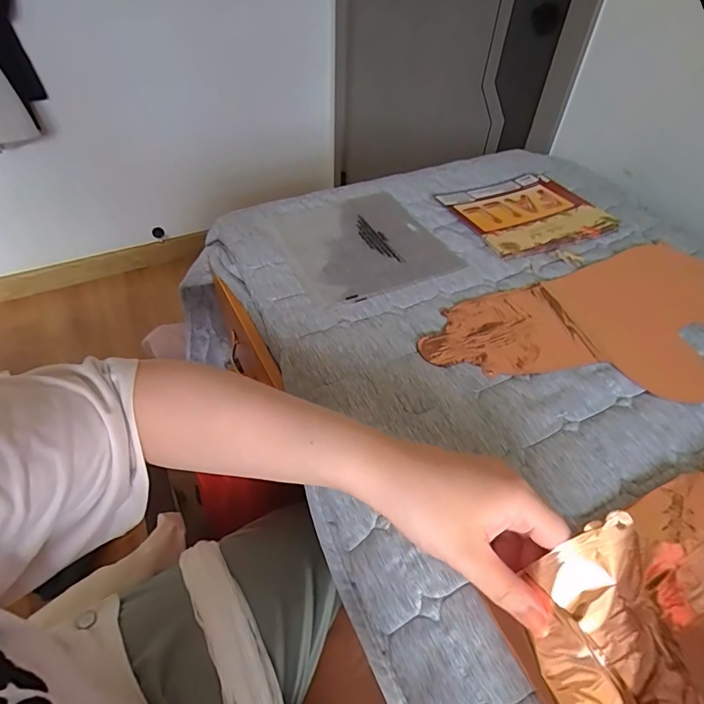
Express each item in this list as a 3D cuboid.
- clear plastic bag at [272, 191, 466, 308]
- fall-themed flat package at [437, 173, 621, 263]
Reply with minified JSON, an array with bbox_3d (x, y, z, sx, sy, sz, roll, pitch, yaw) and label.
[{"bbox_3d":[0.011,-0.143,0.571,0.196,0.013,0.197,-20,50,-19],"label":"clear plastic bag"},{"bbox_3d":[0.251,-0.204,0.638,0.194,0.007,0.174,-17,50,-17],"label":"fall-themed flat package"}]

